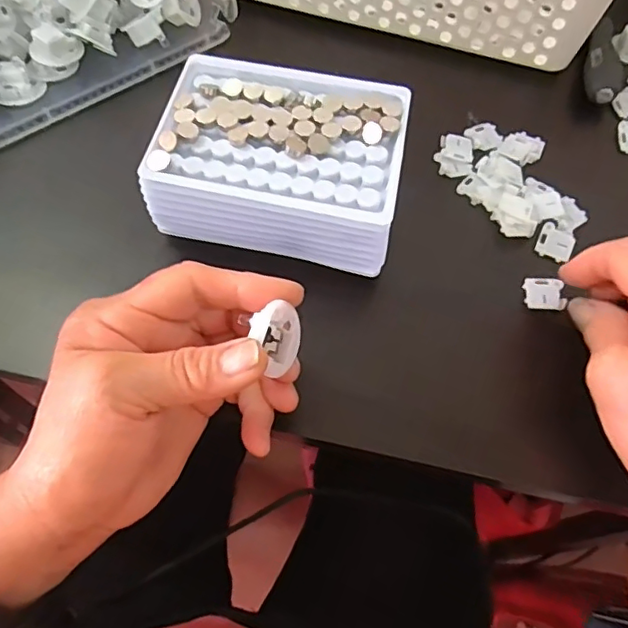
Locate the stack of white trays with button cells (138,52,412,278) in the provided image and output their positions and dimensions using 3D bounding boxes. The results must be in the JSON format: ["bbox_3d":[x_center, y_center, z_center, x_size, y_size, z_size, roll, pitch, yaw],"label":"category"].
[{"bbox_3d":[-0.019,-0.084,0.325,0.133,0.051,0.109,11,64,3],"label":"stack of white trays with button cells"}]

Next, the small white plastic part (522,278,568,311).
[{"bbox_3d":[0.132,-0.012,0.324,0.021,0.004,0.020,3,64,-1],"label":"small white plastic part"}]

